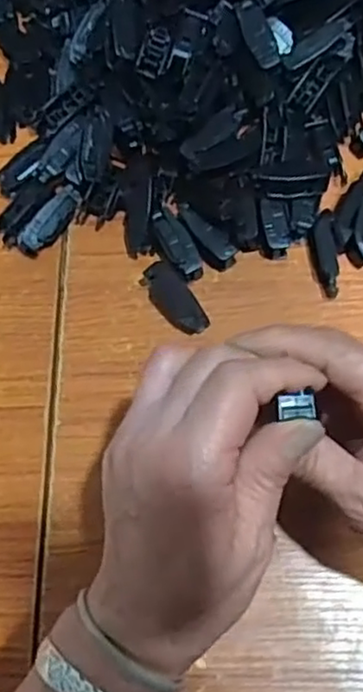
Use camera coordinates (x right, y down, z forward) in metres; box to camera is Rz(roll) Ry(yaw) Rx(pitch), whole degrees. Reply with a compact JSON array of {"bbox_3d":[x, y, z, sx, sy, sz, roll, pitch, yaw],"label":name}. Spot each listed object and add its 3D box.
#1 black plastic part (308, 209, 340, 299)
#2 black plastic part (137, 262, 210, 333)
[{"bbox_3d":[0.089,-0.057,0.413,0.016,0.014,0.054,-7,69,-1],"label":"black plastic part"},{"bbox_3d":[-0.003,-0.030,0.405,0.022,0.021,0.049,-37,72,-11],"label":"black plastic part"}]

